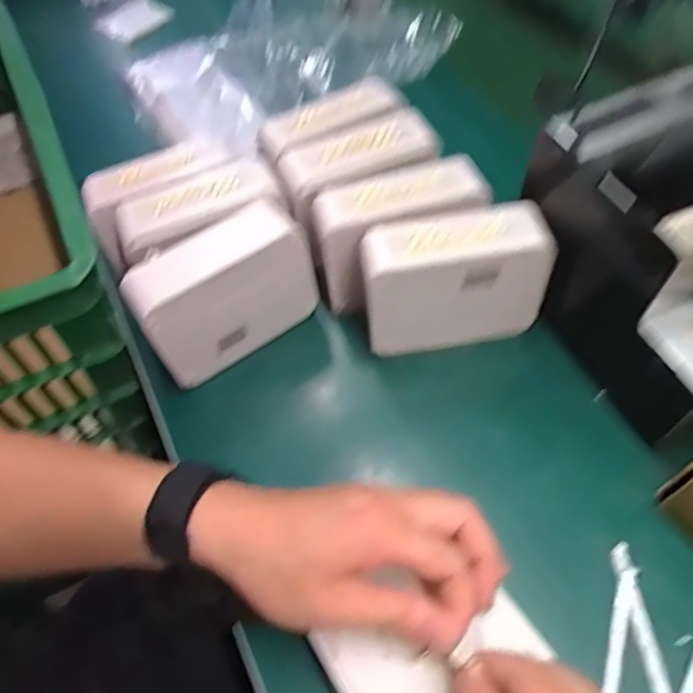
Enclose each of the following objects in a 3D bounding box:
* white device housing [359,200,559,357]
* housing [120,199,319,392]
[{"bbox_3d":[0.076,-0.047,0.403,0.134,0.098,0.051,-6,55,-3],"label":"white device housing"},{"bbox_3d":[-0.091,-0.039,0.415,0.128,0.096,0.050,-31,59,-18],"label":"housing"}]

